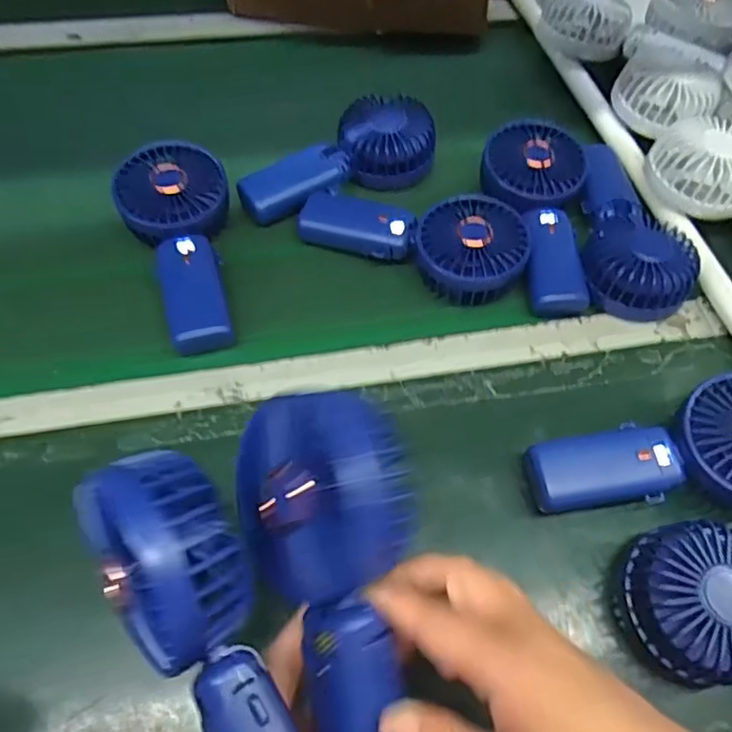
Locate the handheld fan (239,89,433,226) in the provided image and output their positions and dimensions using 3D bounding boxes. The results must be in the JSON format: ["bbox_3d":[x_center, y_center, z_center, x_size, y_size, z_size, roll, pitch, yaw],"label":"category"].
[{"bbox_3d":[-0.026,-0.181,0.539,0.176,0.055,0.072,-19,63,-15],"label":"handheld fan"}]

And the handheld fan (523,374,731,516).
[{"bbox_3d":[0.199,0.064,0.394,0.181,0.052,0.081,-13,61,-12],"label":"handheld fan"}]

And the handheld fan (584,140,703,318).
[{"bbox_3d":[0.222,-0.117,0.511,0.087,0.035,0.172,5,59,-2],"label":"handheld fan"}]

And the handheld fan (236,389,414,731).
[{"bbox_3d":[-0.011,0.100,0.264,0.043,0.068,0.176,-4,87,-51],"label":"handheld fan"}]

